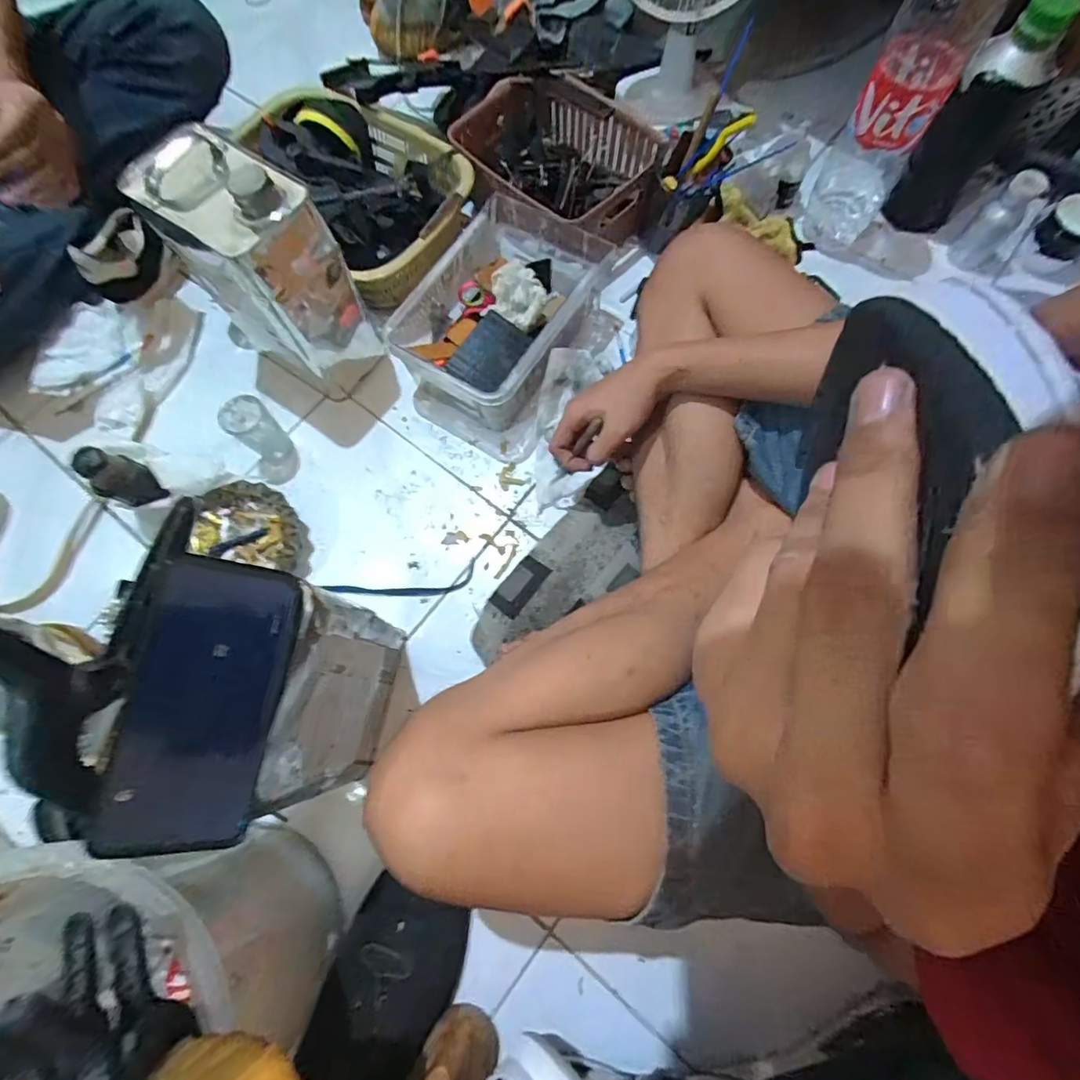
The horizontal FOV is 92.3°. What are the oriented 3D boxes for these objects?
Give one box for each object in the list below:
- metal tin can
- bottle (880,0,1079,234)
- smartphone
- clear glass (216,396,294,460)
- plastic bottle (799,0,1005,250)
[{"bbox_3d":[-0.299,-0.300,0.587,0.159,0.249,0.118,33,76,11],"label":"metal tin can"},{"bbox_3d":[0.509,-0.486,0.607,0.081,0.236,0.092,34,76,11],"label":"bottle"},{"bbox_3d":[-0.202,0.096,0.320,0.080,0.011,0.165,19,67,-36],"label":"smartphone"},{"bbox_3d":[-0.335,-0.129,0.624,0.053,0.080,0.046,38,77,12],"label":"clear glass"},{"bbox_3d":[0.404,-0.490,0.579,0.089,0.306,0.087,28,75,10],"label":"plastic bottle"}]

